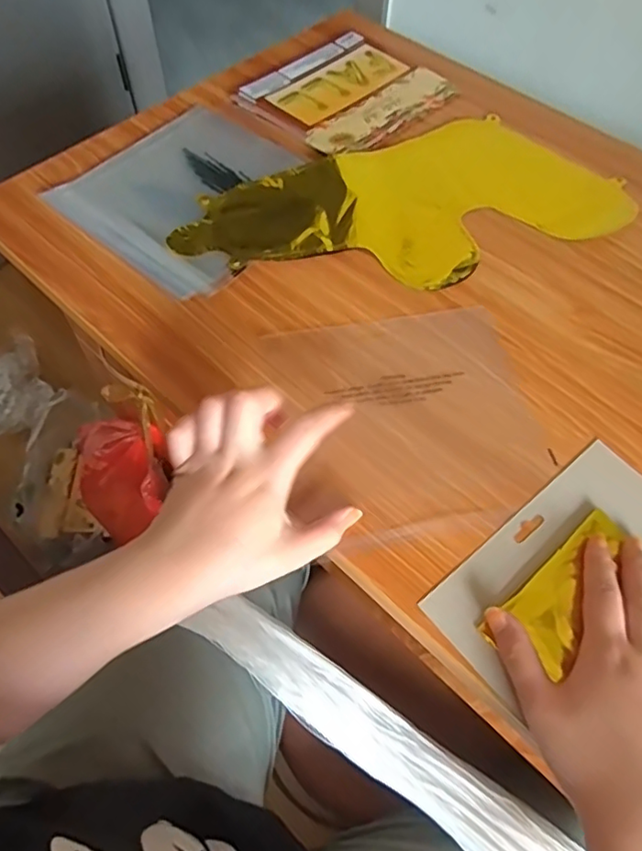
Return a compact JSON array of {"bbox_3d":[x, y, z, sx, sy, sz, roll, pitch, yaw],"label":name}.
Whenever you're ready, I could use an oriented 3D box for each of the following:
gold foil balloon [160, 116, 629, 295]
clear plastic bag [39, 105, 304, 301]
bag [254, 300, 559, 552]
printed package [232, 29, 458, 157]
[{"bbox_3d":[0.077,-0.213,0.553,0.411,0.009,0.198,-17,62,-10],"label":"gold foil balloon"},{"bbox_3d":[-0.124,-0.226,0.556,0.202,0.006,0.201,37,66,18],"label":"clear plastic bag"},{"bbox_3d":[0.066,-0.009,0.440,0.187,0.010,0.187,-11,61,-7],"label":"bag"},{"bbox_3d":[0.028,-0.373,0.646,0.170,0.009,0.197,41,68,20],"label":"printed package"}]

